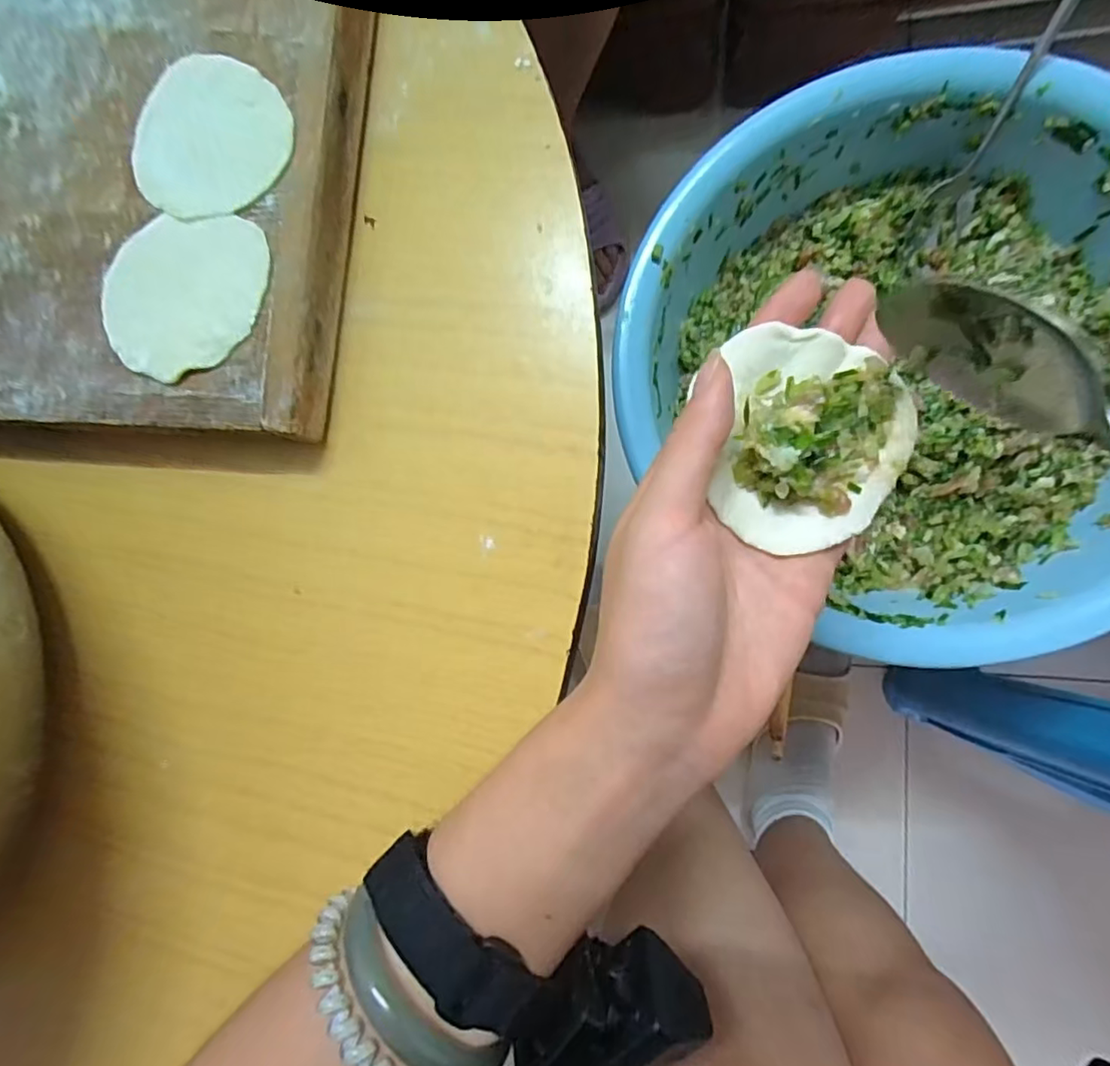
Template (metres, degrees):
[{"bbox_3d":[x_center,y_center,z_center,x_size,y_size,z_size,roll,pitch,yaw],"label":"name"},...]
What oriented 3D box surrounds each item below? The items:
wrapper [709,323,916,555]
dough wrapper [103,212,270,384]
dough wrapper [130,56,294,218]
[{"bbox_3d":[0.089,-0.032,0.203,0.061,0.017,0.074,6,89,5],"label":"wrapper"},{"bbox_3d":[-0.156,-0.098,0.249,0.072,0.004,0.066,8,89,10],"label":"dough wrapper"},{"bbox_3d":[-0.145,-0.165,0.251,0.070,0.004,0.067,-1,86,10],"label":"dough wrapper"}]

